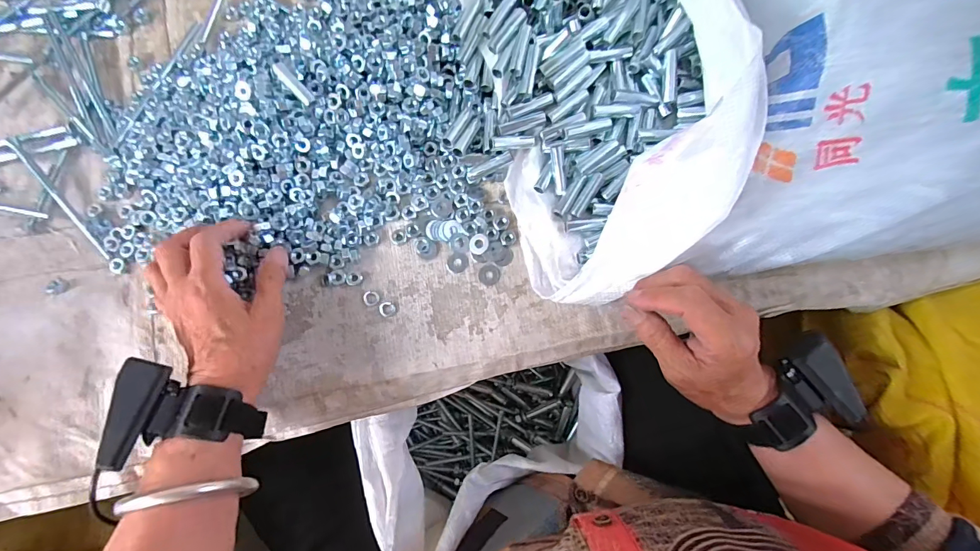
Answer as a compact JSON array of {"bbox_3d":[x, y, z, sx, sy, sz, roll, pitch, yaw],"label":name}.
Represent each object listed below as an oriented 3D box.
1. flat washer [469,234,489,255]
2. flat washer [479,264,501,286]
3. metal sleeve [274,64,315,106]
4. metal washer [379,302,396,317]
[{"bbox_3d":[-0.010,-0.029,0.377,0.017,0.004,0.018,-11,83,-3],"label":"flat washer"},{"bbox_3d":[0.000,-0.001,0.378,0.020,0.004,0.018,-11,83,-3],"label":"flat washer"},{"bbox_3d":[-0.170,-0.165,0.361,0.010,0.011,0.046,-44,85,-6],"label":"metal sleeve"},{"bbox_3d":[-0.091,0.030,0.371,0.014,0.004,0.012,-11,83,-3],"label":"metal washer"}]

